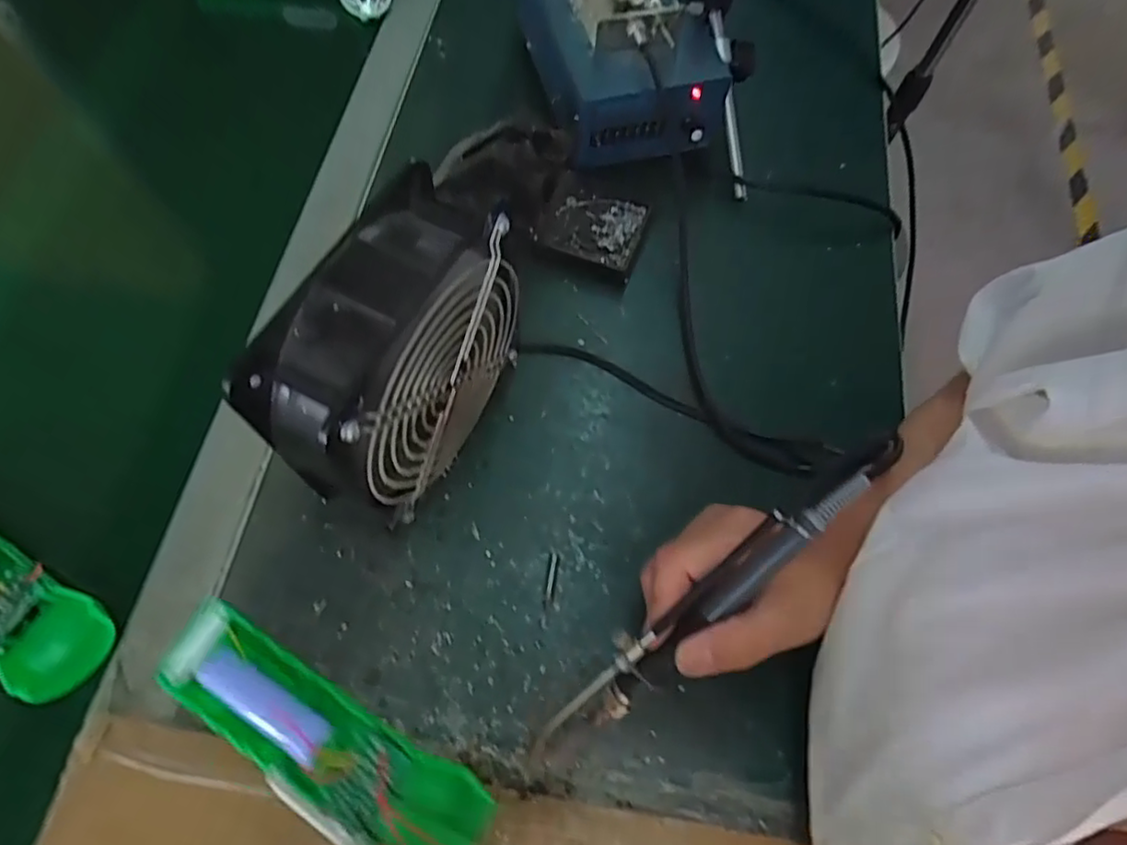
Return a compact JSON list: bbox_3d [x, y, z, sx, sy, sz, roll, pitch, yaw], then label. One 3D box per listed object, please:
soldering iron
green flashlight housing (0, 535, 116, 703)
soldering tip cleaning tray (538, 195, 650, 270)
[{"bbox_3d":[0.067,0.080,0.293,0.209,0.019,0.023,-42,71,3],"label":"soldering iron"},{"bbox_3d":[-0.310,0.088,0.346,0.147,0.028,0.048,30,66,11],"label":"green flashlight housing"},{"bbox_3d":[0.023,-0.145,0.482,0.071,0.017,0.059,11,64,2],"label":"soldering tip cleaning tray"}]

